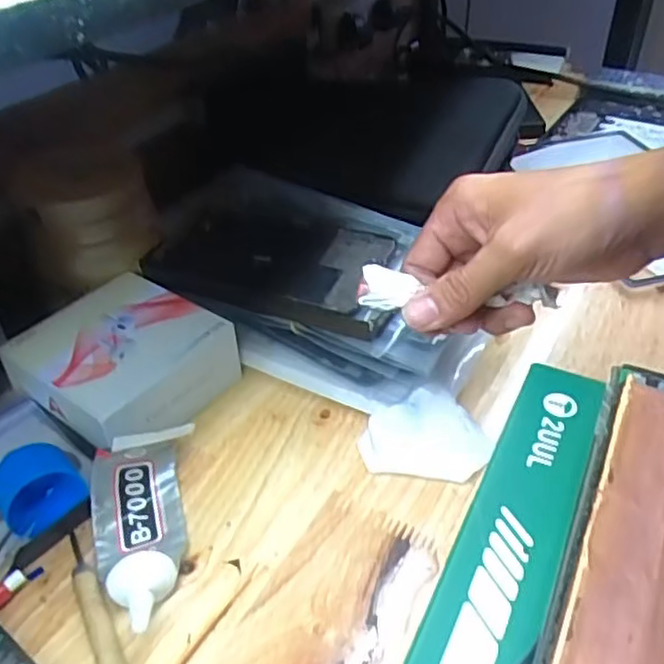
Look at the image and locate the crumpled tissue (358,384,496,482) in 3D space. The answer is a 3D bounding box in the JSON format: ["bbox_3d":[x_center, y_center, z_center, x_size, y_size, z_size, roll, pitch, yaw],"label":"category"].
[{"bbox_3d":[0.053,0.057,0.380,0.070,0.023,0.049,4,39,7],"label":"crumpled tissue"}]

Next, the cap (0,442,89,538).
[{"bbox_3d":[-0.149,0.081,0.342,0.039,0.035,0.033,-29,46,-29],"label":"cap"}]

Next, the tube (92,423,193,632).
[{"bbox_3d":[-0.098,0.093,0.338,0.045,0.026,0.117,-5,39,-3],"label":"tube"}]

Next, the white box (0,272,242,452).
[{"bbox_3d":[-0.123,0.023,0.407,0.103,0.051,0.103,24,46,28],"label":"white box"}]

